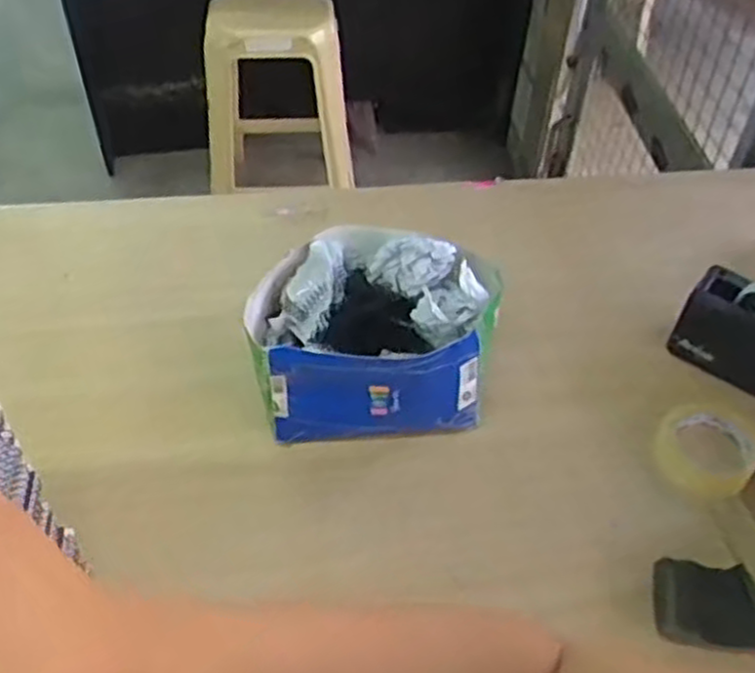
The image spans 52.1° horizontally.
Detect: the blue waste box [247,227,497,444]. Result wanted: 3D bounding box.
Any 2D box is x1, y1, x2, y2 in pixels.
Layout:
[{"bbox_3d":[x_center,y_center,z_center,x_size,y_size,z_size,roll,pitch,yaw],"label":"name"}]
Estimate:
[{"bbox_3d":[-0.006,-0.008,0.823,0.240,0.151,0.181,0,48,-3],"label":"blue waste box"}]

